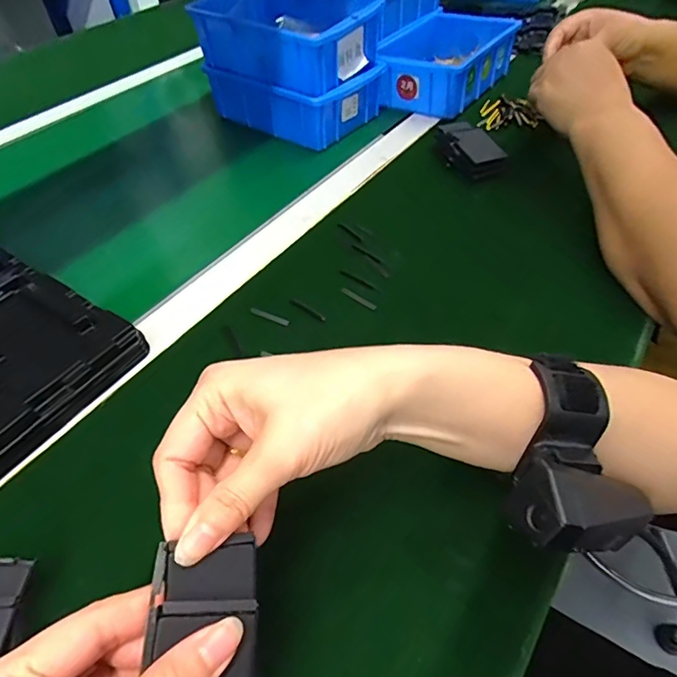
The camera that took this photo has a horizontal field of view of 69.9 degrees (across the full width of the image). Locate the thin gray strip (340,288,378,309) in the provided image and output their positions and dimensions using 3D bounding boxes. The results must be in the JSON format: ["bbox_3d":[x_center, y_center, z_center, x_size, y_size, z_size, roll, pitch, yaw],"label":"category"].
[{"bbox_3d":[0.017,-0.033,0.399,0.006,0.004,0.038,-37,56,-26],"label":"thin gray strip"}]

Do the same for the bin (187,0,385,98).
[{"bbox_3d":[-0.061,-0.365,0.583,0.200,0.075,0.146,23,53,22],"label":"bin"}]

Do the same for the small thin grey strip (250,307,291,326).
[{"bbox_3d":[-0.055,-0.018,0.388,0.038,0.004,0.006,25,54,23],"label":"small thin grey strip"}]

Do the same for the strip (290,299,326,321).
[{"bbox_3d":[-0.026,-0.024,0.393,0.039,0.004,0.006,33,58,28],"label":"strip"}]

